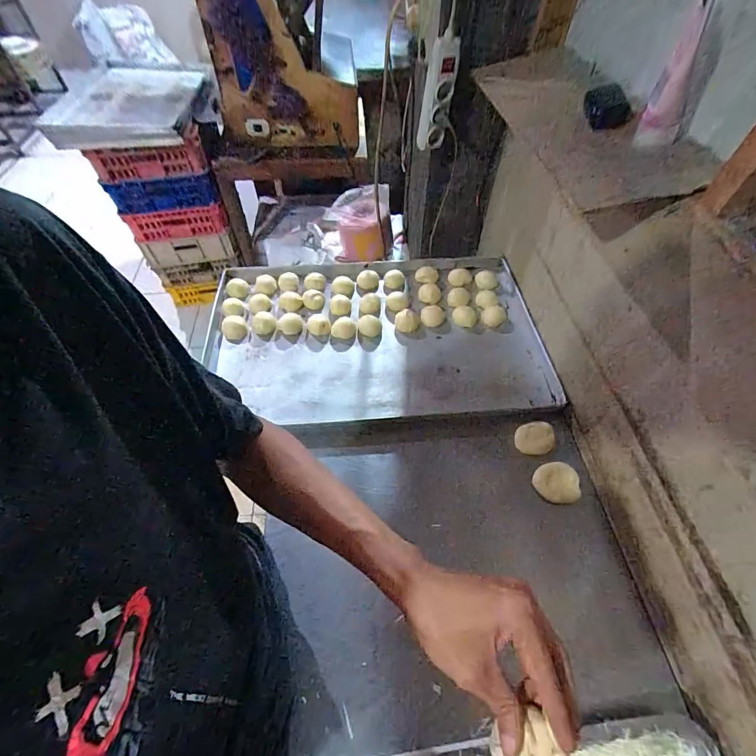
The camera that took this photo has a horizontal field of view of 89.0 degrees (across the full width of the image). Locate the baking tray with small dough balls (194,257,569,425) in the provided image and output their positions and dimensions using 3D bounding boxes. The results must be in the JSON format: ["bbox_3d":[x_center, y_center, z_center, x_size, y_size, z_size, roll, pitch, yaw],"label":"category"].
[{"bbox_3d":[-0.010,-0.103,0.854,0.702,0.041,0.449,-2,55,-1],"label":"baking tray with small dough balls"}]

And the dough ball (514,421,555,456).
[{"bbox_3d":[0.288,0.111,0.709,0.070,0.015,0.062,-4,67,8],"label":"dough ball"}]

